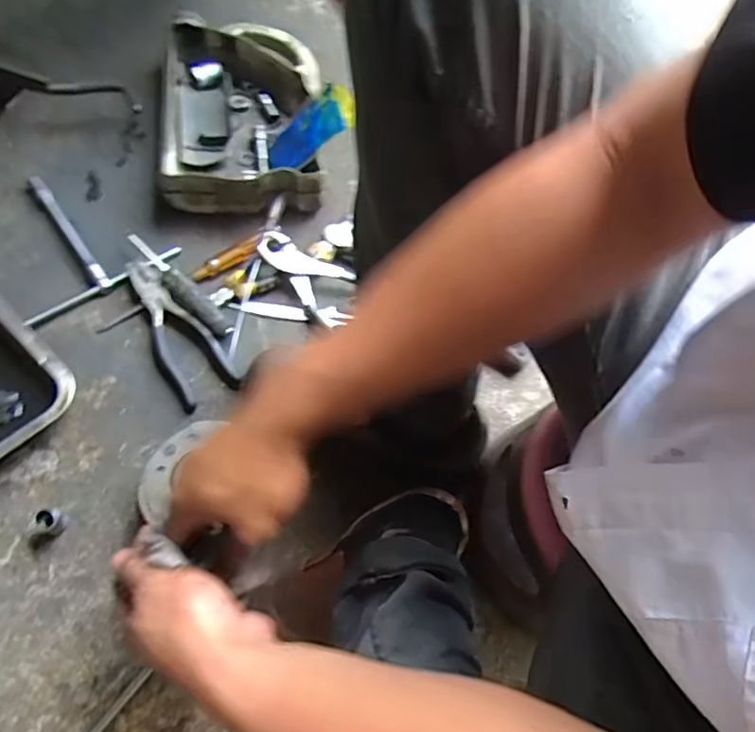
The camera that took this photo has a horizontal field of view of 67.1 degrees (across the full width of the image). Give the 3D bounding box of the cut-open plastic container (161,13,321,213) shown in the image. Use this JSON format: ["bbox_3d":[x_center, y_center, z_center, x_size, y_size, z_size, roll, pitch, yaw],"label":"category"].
[{"bbox_3d":[-0.189,-0.350,0.799,0.215,0.081,0.303,0,67,-6],"label":"cut-open plastic container"}]

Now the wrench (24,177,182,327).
[{"bbox_3d":[-0.386,-0.163,0.706,0.187,0.037,0.203,-39,77,-19],"label":"wrench"}]

